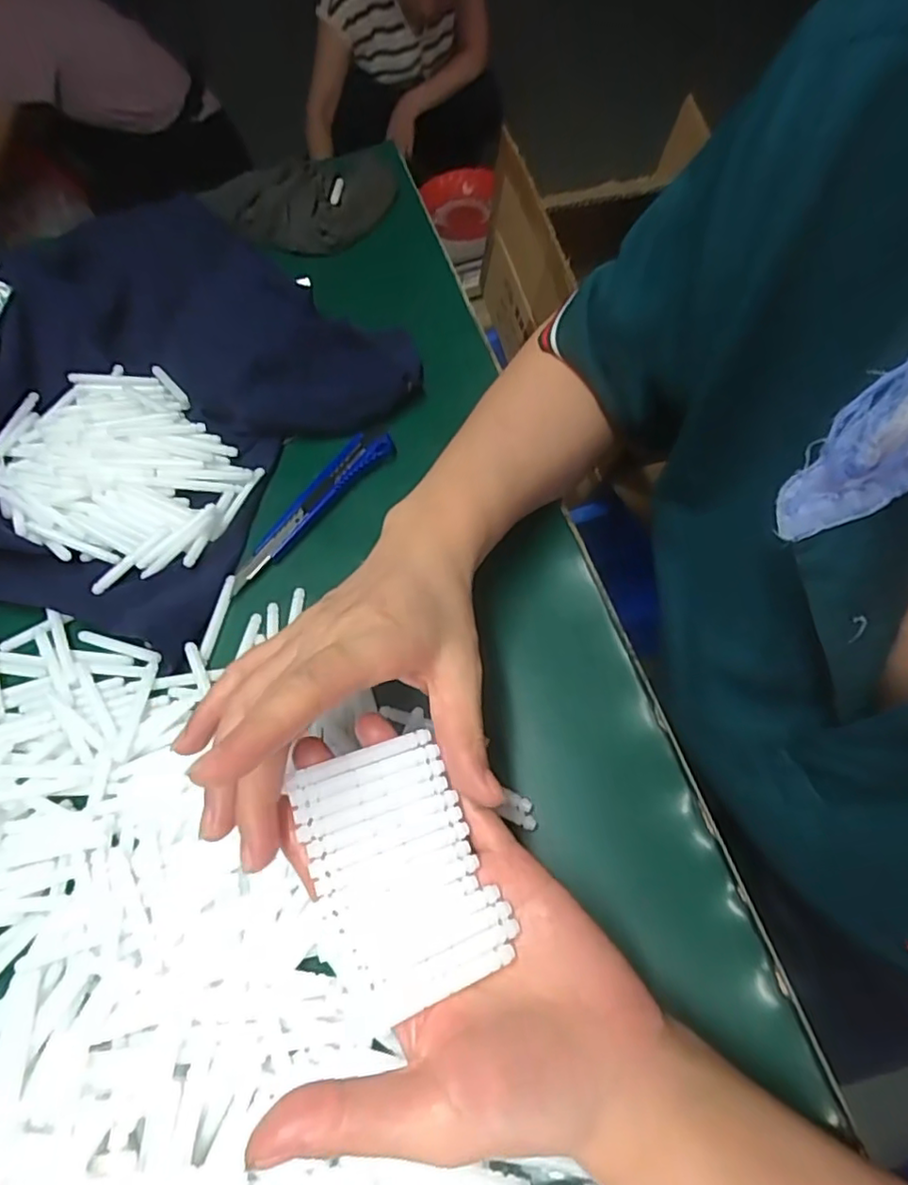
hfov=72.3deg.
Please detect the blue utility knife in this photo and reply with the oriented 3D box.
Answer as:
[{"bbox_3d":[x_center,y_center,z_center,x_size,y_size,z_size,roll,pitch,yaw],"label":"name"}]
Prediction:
[{"bbox_3d":[-0.086,-0.053,0.378,0.024,0.016,0.128,32,69,21],"label":"blue utility knife"}]

